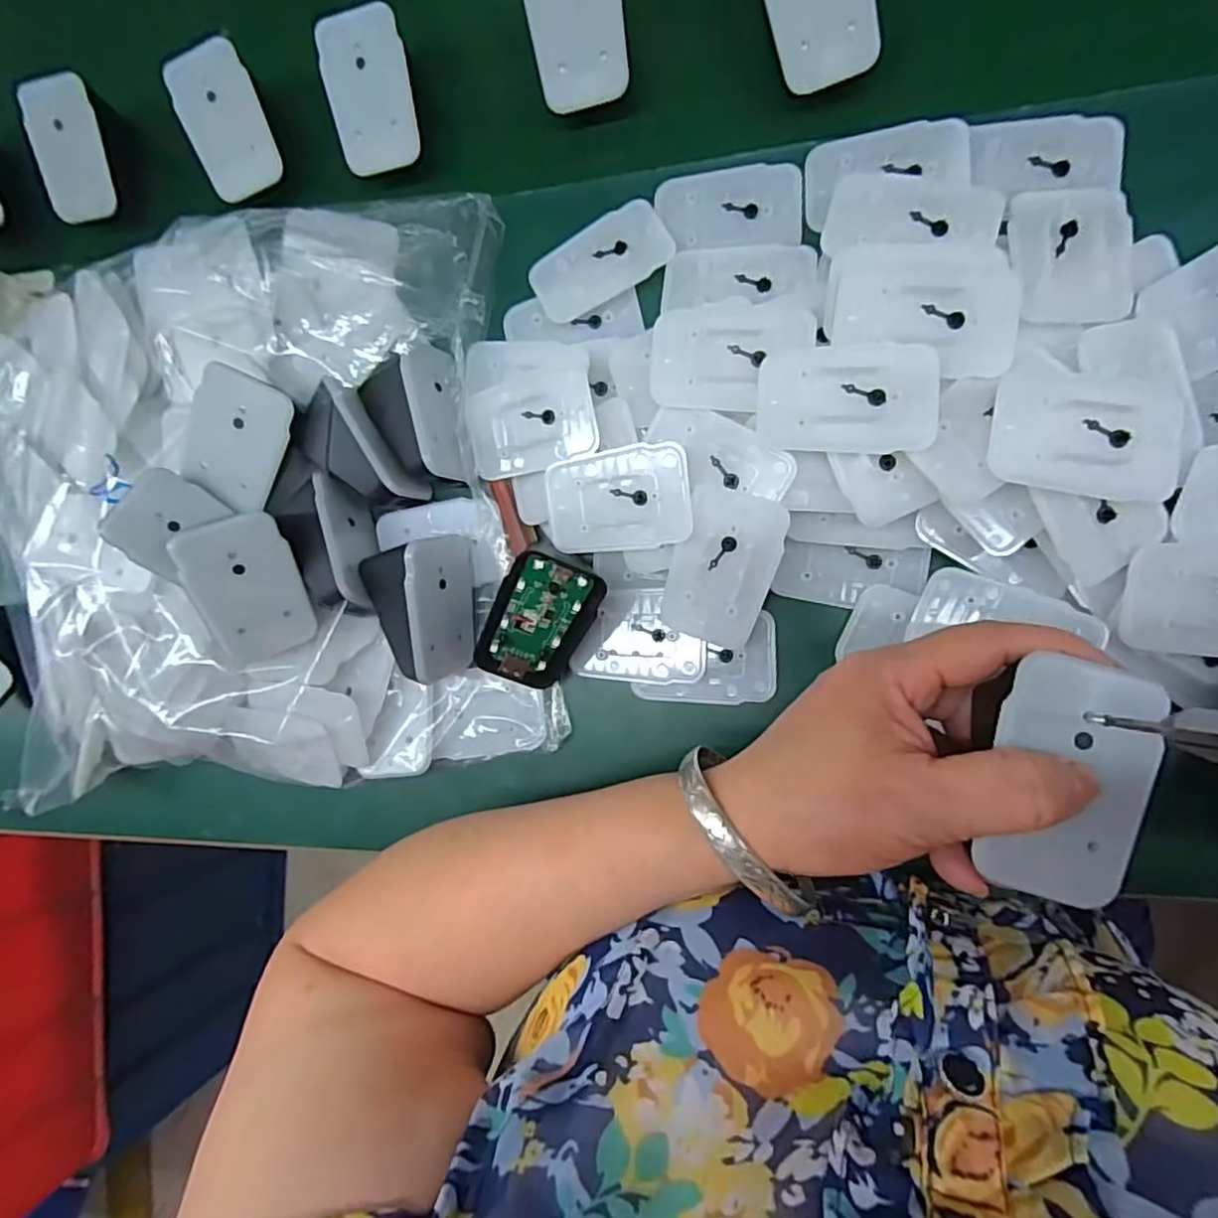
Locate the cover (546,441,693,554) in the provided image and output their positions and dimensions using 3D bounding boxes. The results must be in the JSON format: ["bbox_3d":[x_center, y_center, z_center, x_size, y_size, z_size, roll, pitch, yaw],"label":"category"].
[{"bbox_3d":[0.004,-0.050,0.301,0.067,0.004,0.045,-2,98,22],"label":"cover"}]

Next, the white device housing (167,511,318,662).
[{"bbox_3d":[-0.167,-0.009,0.302,0.010,0.044,0.067,23,131,46],"label":"white device housing"}]

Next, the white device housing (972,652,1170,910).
[{"bbox_3d":[0.136,0.051,0.193,0.043,0.007,0.069,15,92,9],"label":"white device housing"}]

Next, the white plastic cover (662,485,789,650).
[{"bbox_3d":[0.052,-0.018,0.296,0.044,0.005,0.069,19,111,13],"label":"white plastic cover"}]

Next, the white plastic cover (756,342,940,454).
[{"bbox_3d":[0.099,-0.088,0.272,0.069,0.008,0.044,3,90,14],"label":"white plastic cover"}]

